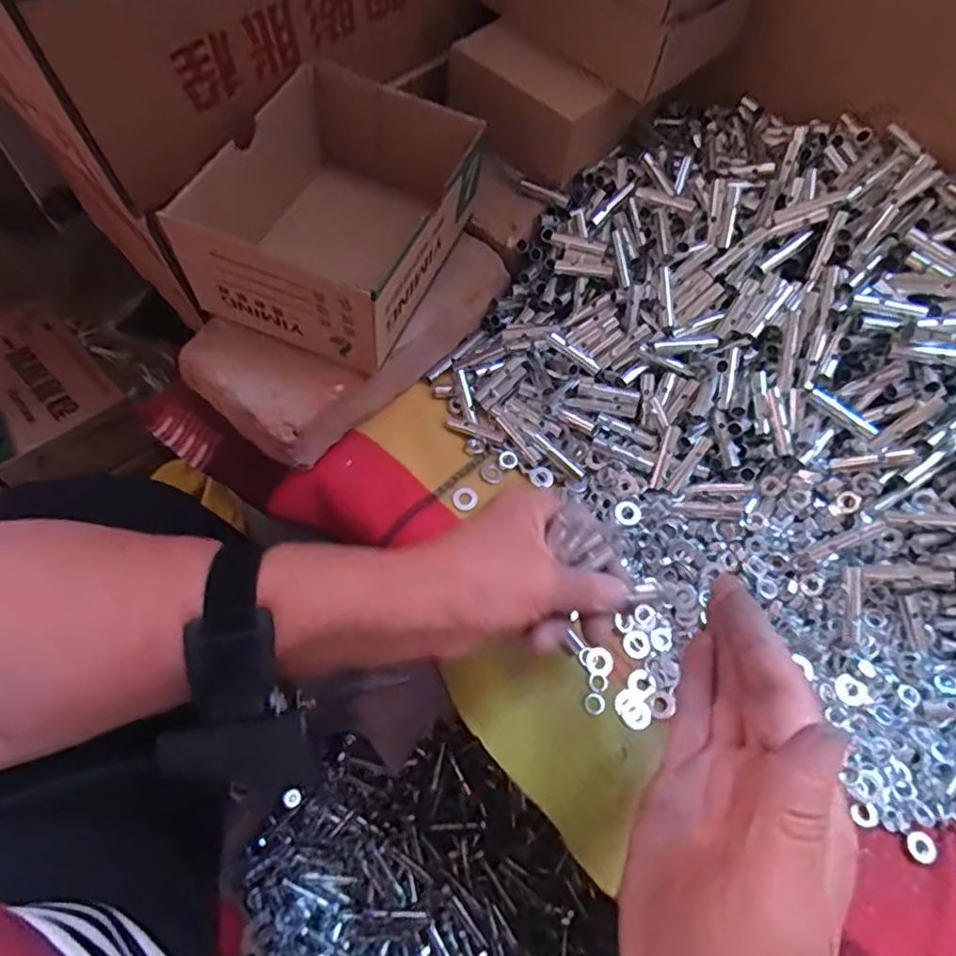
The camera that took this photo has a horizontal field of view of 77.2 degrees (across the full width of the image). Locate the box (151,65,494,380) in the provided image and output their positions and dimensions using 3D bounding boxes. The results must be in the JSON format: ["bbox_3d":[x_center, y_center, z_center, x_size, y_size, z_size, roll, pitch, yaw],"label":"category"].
[{"bbox_3d":[-0.095,-0.180,0.401,0.149,0.076,0.186,21,64,7],"label":"box"}]

